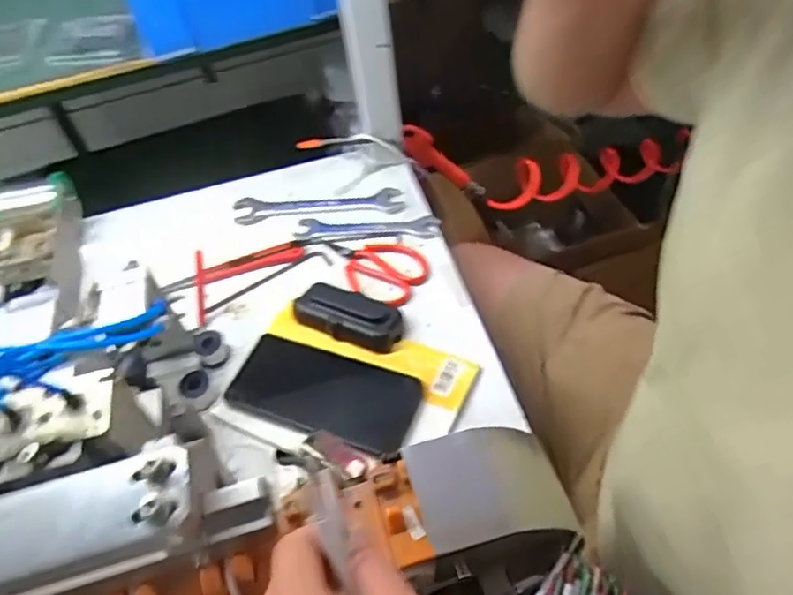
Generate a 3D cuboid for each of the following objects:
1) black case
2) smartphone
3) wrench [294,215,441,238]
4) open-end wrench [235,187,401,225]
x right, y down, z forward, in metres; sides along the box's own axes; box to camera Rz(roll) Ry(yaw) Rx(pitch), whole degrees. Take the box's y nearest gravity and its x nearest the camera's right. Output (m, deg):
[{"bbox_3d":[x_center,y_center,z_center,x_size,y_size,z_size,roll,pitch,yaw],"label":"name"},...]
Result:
[{"bbox_3d":[-0.046,0.017,0.579,0.104,0.031,0.048,21,55,20],"label":"black case"},{"bbox_3d":[-0.065,0.084,0.539,0.162,0.016,0.073,13,53,14],"label":"smartphone"},{"bbox_3d":[-0.033,-0.080,0.675,0.157,0.007,0.031,3,51,6],"label":"wrench"},{"bbox_3d":[-0.092,-0.108,0.708,0.197,0.006,0.043,-4,51,1],"label":"open-end wrench"}]

